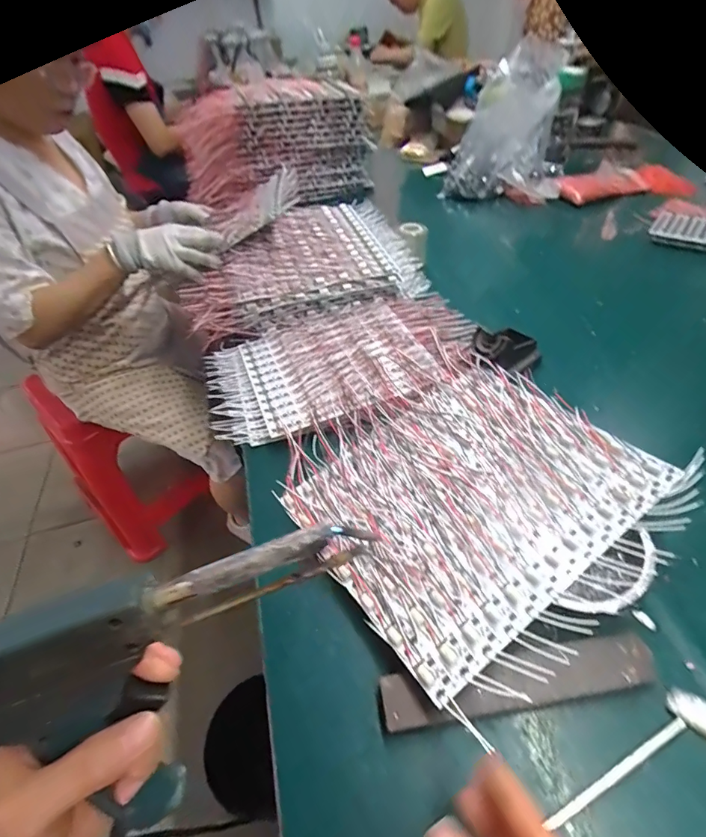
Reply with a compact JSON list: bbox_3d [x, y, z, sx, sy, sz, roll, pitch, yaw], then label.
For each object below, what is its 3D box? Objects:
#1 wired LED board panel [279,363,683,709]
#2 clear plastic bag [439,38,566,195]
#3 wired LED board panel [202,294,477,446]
[{"bbox_3d":[0.106,0.066,0.415,0.280,0.043,0.250,-29,51,-22],"label":"wired LED board panel"},{"bbox_3d":[0.312,-0.598,0.900,0.212,0.234,0.136,2,48,10],"label":"clear plastic bag"},{"bbox_3d":[-0.015,-0.076,0.591,0.354,0.039,0.201,-17,47,-7],"label":"wired LED board panel"}]

